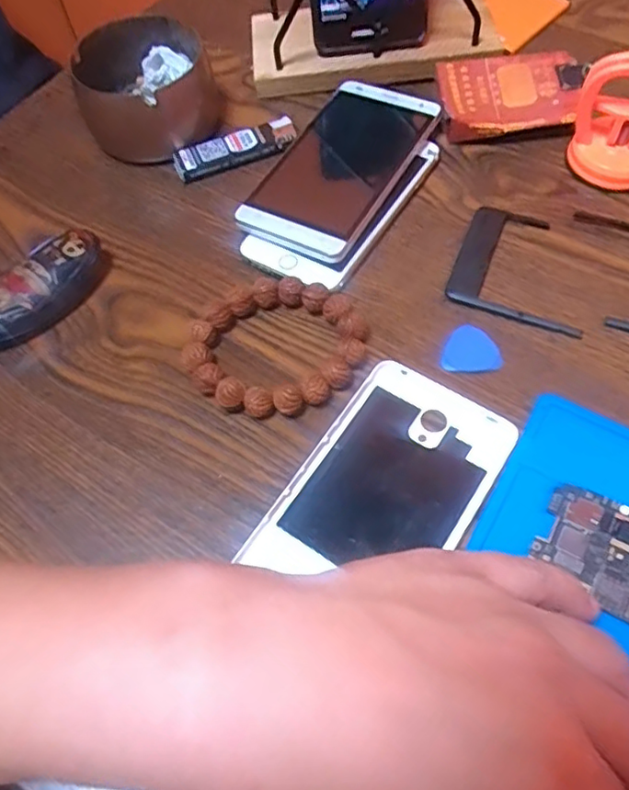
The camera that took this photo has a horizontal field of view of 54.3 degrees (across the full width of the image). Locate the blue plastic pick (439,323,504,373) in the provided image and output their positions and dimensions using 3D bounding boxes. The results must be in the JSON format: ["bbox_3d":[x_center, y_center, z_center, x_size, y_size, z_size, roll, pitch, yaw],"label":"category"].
[{"bbox_3d":[0.080,-0.025,0.316,0.030,0.004,0.029,-5,61,1],"label":"blue plastic pick"}]

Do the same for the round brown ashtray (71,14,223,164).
[{"bbox_3d":[-0.108,-0.199,0.399,0.083,0.049,0.092,-17,61,-6],"label":"round brown ashtray"}]

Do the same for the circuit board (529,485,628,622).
[{"bbox_3d":[0.129,0.069,0.257,0.065,0.005,0.045,25,65,16],"label":"circuit board"}]

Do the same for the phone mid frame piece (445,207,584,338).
[{"bbox_3d":[0.117,-0.072,0.340,0.072,0.004,0.071,20,64,14],"label":"phone mid frame piece"}]

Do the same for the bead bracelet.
[{"bbox_3d":[-0.019,-0.025,0.316,0.086,0.016,0.077,-35,65,-15],"label":"bead bracelet"}]

